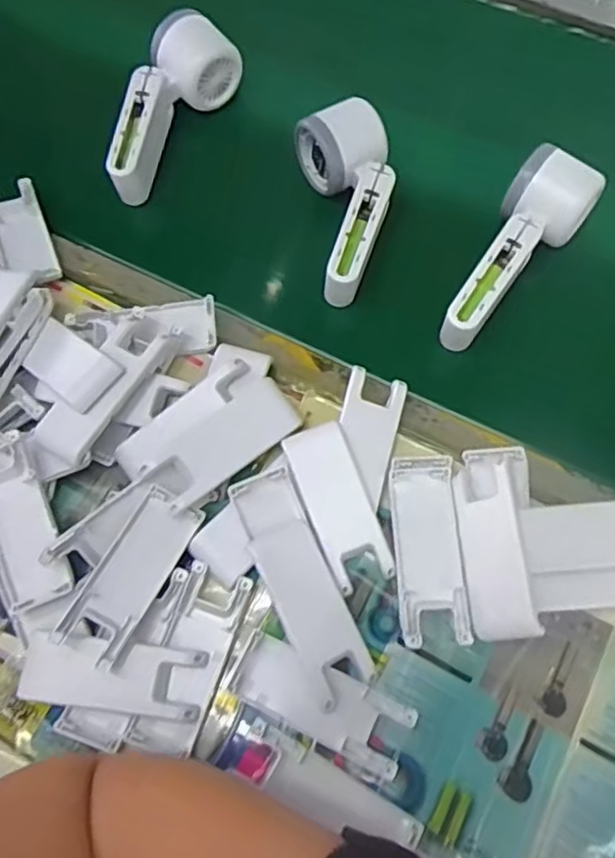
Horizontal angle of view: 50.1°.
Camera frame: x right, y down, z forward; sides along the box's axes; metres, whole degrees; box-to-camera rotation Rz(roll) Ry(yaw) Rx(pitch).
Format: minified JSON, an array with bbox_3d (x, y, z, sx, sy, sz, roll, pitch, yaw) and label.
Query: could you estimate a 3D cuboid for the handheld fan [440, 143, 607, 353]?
[{"bbox_3d":[0.145,-0.128,0.471,0.055,0.053,0.152,36,74,13],"label":"handheld fan"}]

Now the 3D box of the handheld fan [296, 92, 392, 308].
[{"bbox_3d":[0.035,-0.169,0.493,0.066,0.053,0.141,-10,70,-3],"label":"handheld fan"}]

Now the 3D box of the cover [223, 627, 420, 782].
[{"bbox_3d":[0.006,0.157,0.379,0.104,0.008,0.041,22,72,8],"label":"cover"}]

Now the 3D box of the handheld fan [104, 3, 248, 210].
[{"bbox_3d":[-0.118,-0.259,0.529,0.058,0.047,0.156,27,72,10],"label":"handheld fan"}]

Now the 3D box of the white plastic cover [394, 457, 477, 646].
[{"bbox_3d":[0.074,0.074,0.406,0.038,0.020,0.112,-2,70,0],"label":"white plastic cover"}]

